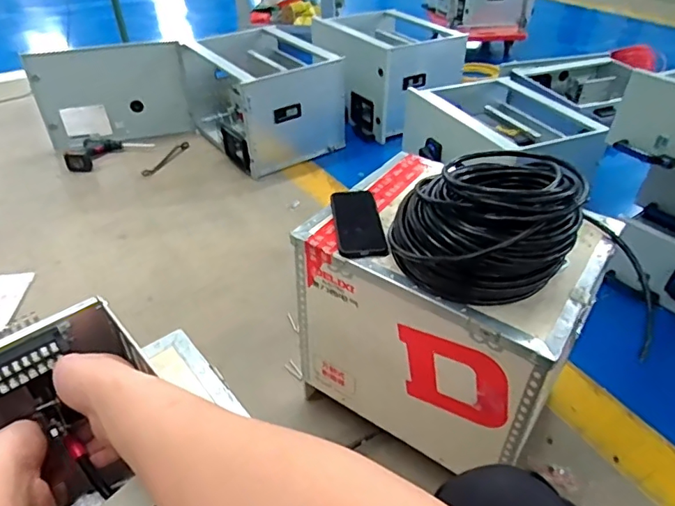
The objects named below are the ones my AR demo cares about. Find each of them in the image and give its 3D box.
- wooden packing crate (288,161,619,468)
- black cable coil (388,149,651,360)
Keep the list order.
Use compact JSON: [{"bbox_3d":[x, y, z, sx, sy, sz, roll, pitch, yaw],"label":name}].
[{"bbox_3d":[0.200,0.112,0.986,0.450,0.382,0.354,24,44,27],"label":"wooden packing crate"},{"bbox_3d":[0.215,-0.046,0.757,0.251,0.154,0.202,-7,39,-8],"label":"black cable coil"}]

